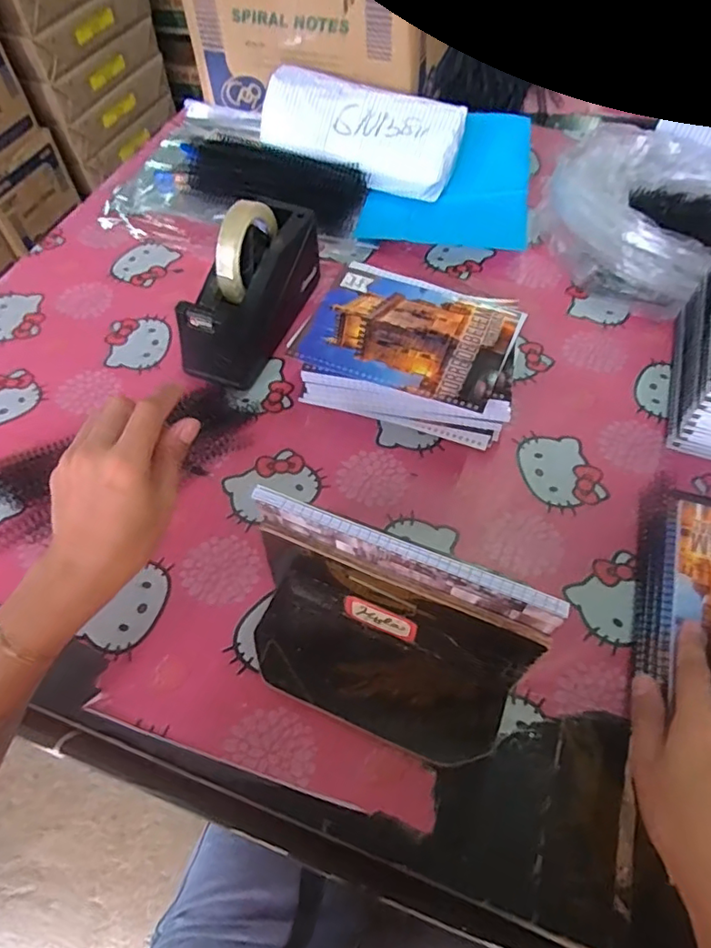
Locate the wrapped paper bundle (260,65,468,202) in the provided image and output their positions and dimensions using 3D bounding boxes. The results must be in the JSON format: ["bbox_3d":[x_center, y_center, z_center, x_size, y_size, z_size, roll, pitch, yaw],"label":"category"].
[{"bbox_3d":[0.006,-0.455,0.780,0.266,0.065,0.118,19,102,11],"label":"wrapped paper bundle"}]

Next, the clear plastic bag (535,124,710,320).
[{"bbox_3d":[0.374,-0.320,0.698,0.270,0.088,0.249,-24,59,-15],"label":"clear plastic bag"}]

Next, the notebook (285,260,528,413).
[{"bbox_3d":[0.053,-0.140,0.563,0.192,0.007,0.149,20,59,14],"label":"notebook"}]

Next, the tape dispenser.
[{"bbox_3d":[-0.109,-0.194,0.597,0.070,0.123,0.215,21,59,14],"label":"tape dispenser"}]

